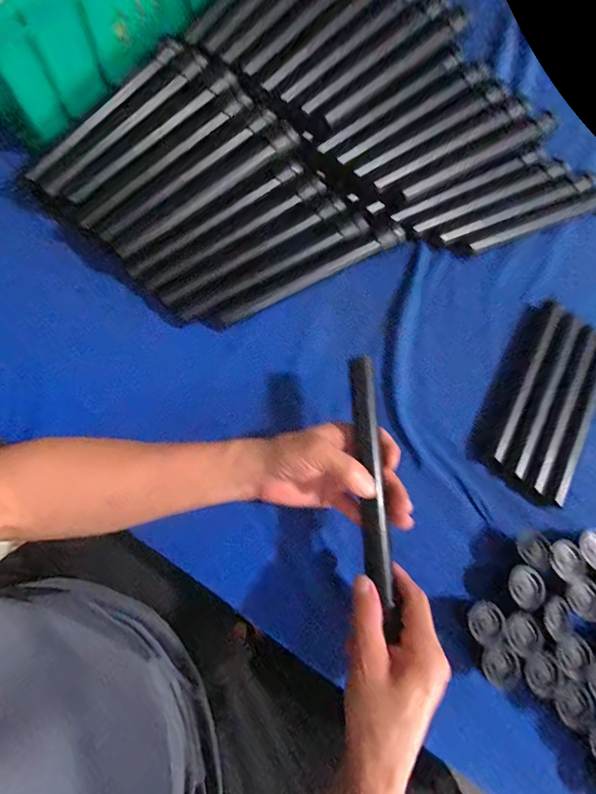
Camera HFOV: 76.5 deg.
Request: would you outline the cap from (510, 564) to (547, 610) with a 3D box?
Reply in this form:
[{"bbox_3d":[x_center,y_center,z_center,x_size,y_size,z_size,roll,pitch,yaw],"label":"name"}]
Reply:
[{"bbox_3d":[0.224,0.186,0.368,0.034,0.008,0.038,21,73,5],"label":"cap"}]

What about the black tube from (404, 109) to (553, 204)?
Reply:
[{"bbox_3d":[0.237,-0.309,0.488,0.240,0.019,0.023,-29,82,-12],"label":"black tube"}]

